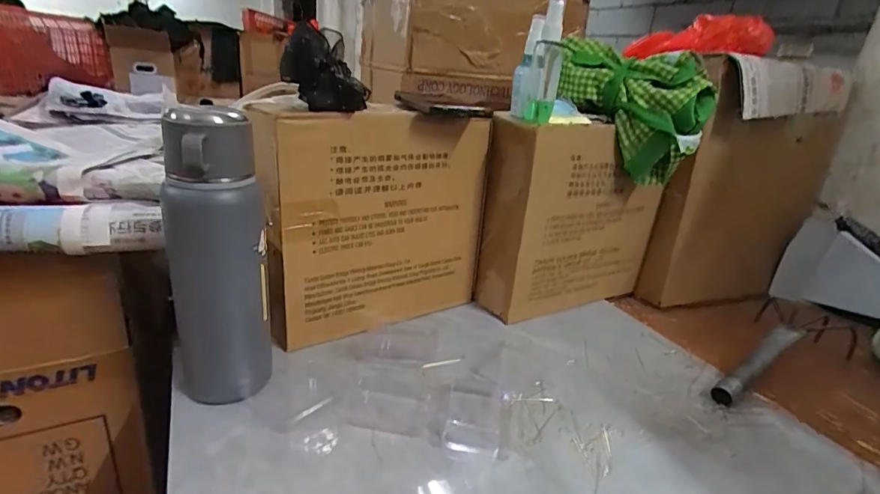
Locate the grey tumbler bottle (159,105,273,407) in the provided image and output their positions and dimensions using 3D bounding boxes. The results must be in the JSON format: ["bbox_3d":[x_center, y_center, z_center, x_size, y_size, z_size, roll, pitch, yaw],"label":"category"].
[{"bbox_3d":[-0.200,0.021,0.409,0.069,0.270,0.071,15,23,22],"label":"grey tumbler bottle"}]

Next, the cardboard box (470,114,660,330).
[{"bbox_3d":[0.194,-0.041,0.679,0.275,0.270,0.083,-7,25,-30],"label":"cardboard box"}]

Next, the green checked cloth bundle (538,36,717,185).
[{"bbox_3d":[0.253,-0.188,0.630,0.208,0.159,0.073,21,26,34],"label":"green checked cloth bundle"}]

